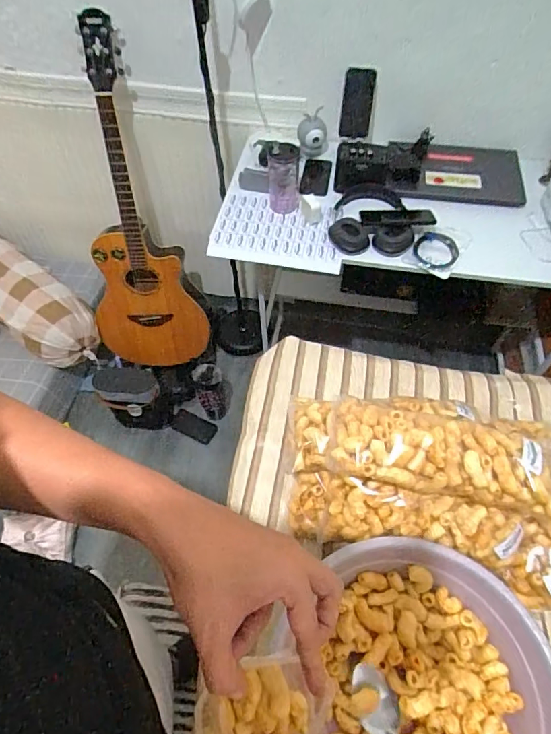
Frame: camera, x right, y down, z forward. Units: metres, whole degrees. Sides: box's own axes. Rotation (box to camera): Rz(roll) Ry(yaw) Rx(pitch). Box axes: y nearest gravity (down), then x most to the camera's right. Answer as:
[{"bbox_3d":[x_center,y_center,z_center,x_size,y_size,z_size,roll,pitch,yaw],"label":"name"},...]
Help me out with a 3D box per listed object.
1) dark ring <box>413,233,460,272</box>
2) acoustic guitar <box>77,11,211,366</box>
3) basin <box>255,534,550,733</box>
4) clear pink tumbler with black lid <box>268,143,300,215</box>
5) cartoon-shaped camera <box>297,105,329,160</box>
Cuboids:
[{"bbox_3d":[0.350,-0.253,1.005,0.094,0.020,0.103,18,60,12],"label":"dark ring"},{"bbox_3d":[-0.424,-0.413,1.349,0.361,0.971,0.117,-2,39,1],"label":"acoustic guitar"},{"bbox_3d":[0.153,0.346,0.508,0.276,0.102,0.284,-1,57,1],"label":"basin"},{"bbox_3d":[0.020,-0.424,1.040,0.073,0.136,0.066,-3,57,0],"label":"clear pink tumbler with black lid"},{"bbox_3d":[0.096,-0.584,1.171,0.080,0.093,0.075,3,58,3],"label":"cartoon-shaped camera"}]

